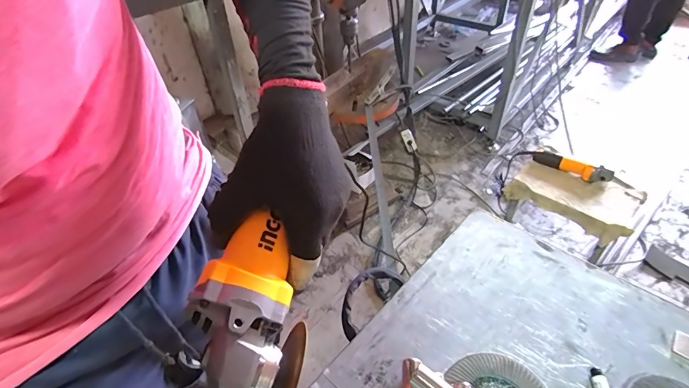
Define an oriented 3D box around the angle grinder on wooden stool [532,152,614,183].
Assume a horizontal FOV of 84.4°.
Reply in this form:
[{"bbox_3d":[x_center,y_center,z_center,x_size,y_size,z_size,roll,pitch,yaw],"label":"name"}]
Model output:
[{"bbox_3d":[0.864,-0.108,1.450,0.068,0.062,0.271,-35,51,-29],"label":"angle grinder on wooden stool"}]

